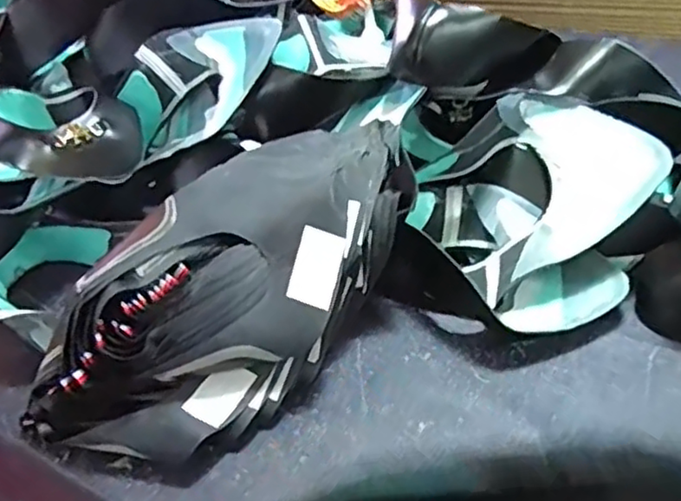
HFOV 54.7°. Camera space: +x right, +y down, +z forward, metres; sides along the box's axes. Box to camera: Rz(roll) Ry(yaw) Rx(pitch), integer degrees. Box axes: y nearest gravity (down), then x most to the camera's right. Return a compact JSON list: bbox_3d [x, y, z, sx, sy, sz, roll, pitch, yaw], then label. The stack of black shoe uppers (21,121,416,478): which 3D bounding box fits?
[{"bbox_3d":[-0.068,0.022,0.509,0.163,0.115,0.334,21,43,35],"label":"stack of black shoe uppers"}]

